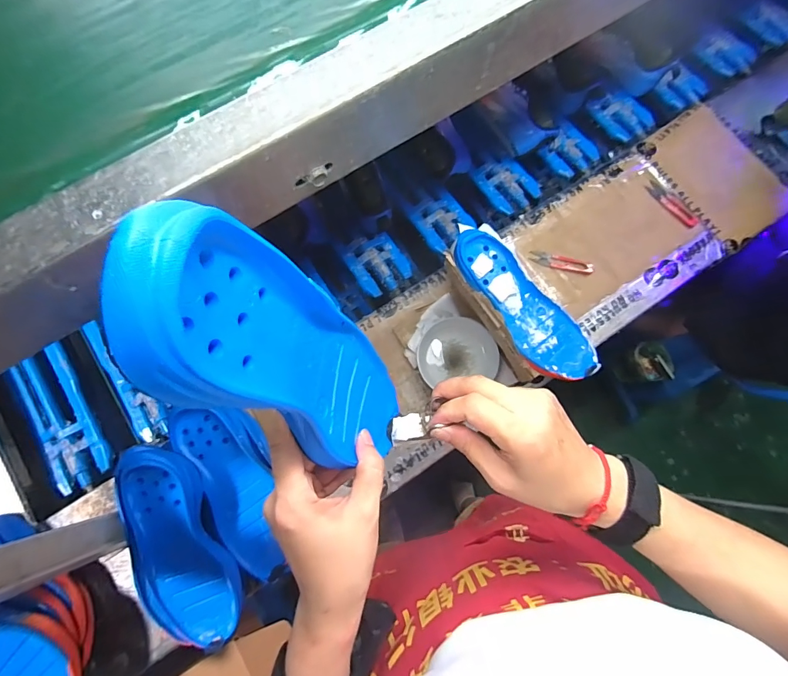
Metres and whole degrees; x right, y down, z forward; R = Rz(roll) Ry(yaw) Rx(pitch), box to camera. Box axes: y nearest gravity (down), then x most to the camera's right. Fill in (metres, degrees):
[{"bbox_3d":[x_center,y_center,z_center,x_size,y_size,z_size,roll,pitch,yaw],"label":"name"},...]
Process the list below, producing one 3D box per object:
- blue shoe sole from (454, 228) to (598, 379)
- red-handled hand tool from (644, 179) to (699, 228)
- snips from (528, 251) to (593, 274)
[{"bbox_3d":[0.179,-0.048,0.564,0.092,0.031,0.264,-41,84,-11],"label":"blue shoe sole"},{"bbox_3d":[0.471,-0.227,0.678,0.029,0.011,0.102,-37,83,-10],"label":"red-handled hand tool"},{"bbox_3d":[0.269,-0.122,0.640,0.099,0.011,0.021,15,78,-1],"label":"snips"}]

